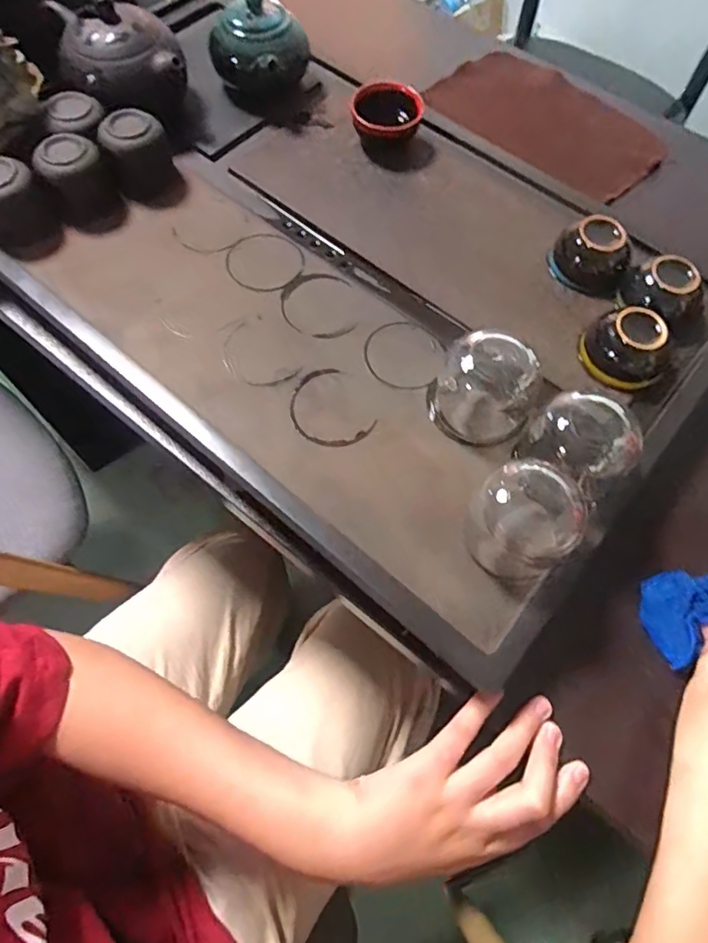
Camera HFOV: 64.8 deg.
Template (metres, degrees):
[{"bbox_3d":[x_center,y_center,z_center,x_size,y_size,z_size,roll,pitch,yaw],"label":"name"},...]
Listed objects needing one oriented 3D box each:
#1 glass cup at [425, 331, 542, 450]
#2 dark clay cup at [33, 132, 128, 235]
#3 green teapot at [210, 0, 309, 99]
[{"bbox_3d":[0.081,-0.053,0.353,0.060,0.049,0.050,13,65,4],"label":"glass cup"},{"bbox_3d":[-0.208,-0.218,0.421,0.049,0.045,0.052,-35,71,-17],"label":"dark clay cup"},{"bbox_3d":[-0.086,-0.390,0.493,0.081,0.062,0.101,-7,65,-5],"label":"green teapot"}]

